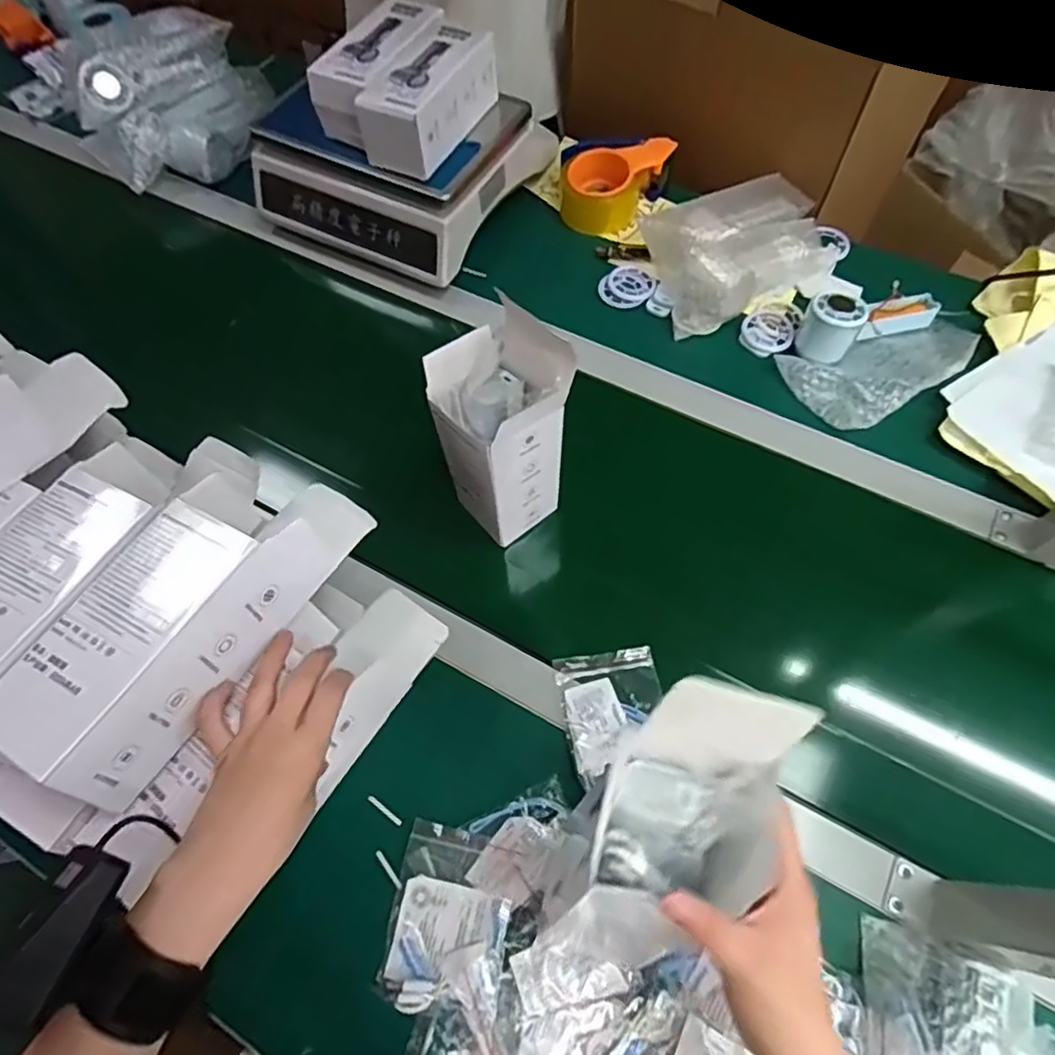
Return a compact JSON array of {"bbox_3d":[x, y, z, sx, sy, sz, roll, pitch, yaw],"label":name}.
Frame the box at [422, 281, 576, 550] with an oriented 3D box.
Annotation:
[{"bbox_3d":[-0.024,-0.079,0.545,0.089,0.208,0.088,-41,69,-16],"label":"box"}]

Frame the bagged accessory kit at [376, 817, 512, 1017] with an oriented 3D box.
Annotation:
[{"bbox_3d":[-0.056,0.288,0.469,0.086,0.011,0.114,9,65,7],"label":"bagged accessory kit"}]

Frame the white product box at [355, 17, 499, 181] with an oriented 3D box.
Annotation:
[{"bbox_3d":[-0.105,-0.462,0.683,0.087,0.069,0.162,25,68,14],"label":"white product box"}]

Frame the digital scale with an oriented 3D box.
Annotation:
[{"bbox_3d":[-0.162,-0.447,0.772,0.278,0.103,0.227,24,68,13],"label":"digital scale"}]

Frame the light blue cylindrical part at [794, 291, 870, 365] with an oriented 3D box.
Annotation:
[{"bbox_3d":[0.321,-0.211,0.674,0.057,0.058,0.045,30,69,16],"label":"light blue cylindrical part"}]

